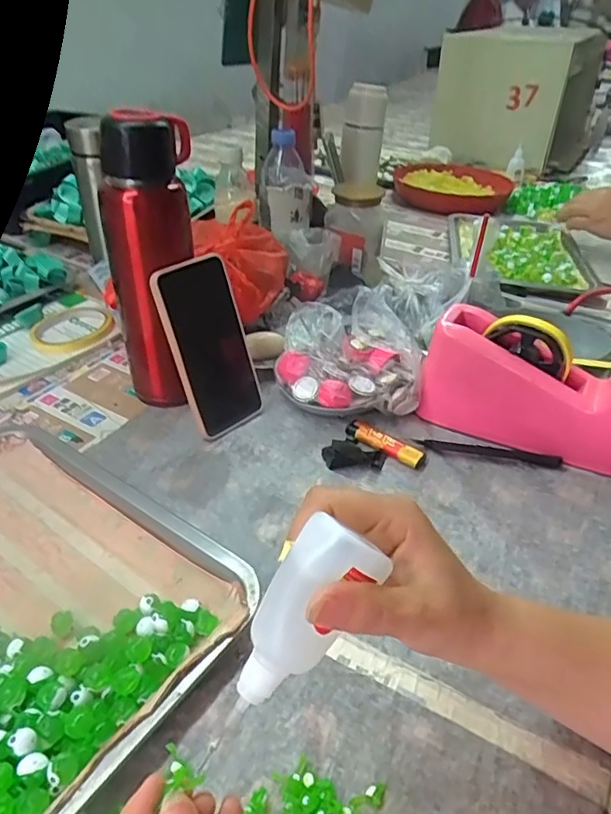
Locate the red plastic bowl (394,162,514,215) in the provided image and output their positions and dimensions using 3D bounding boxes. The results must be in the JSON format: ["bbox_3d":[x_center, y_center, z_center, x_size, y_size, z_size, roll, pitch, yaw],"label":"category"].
[{"bbox_3d":[0.296,-0.462,1.174,0.243,0.049,0.246,2,38,-1],"label":"red plastic bowl"}]

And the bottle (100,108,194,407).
[{"bbox_3d":[-0.134,-0.123,0.526,0.080,0.268,0.062,-16,41,-22],"label":"bottle"}]

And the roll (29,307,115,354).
[{"bbox_3d":[-0.285,-0.096,0.689,0.097,0.011,0.096,2,38,-1],"label":"roll"}]

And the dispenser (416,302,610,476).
[{"bbox_3d":[0.215,-0.018,0.535,0.198,0.104,0.064,18,40,19],"label":"dispenser"}]

